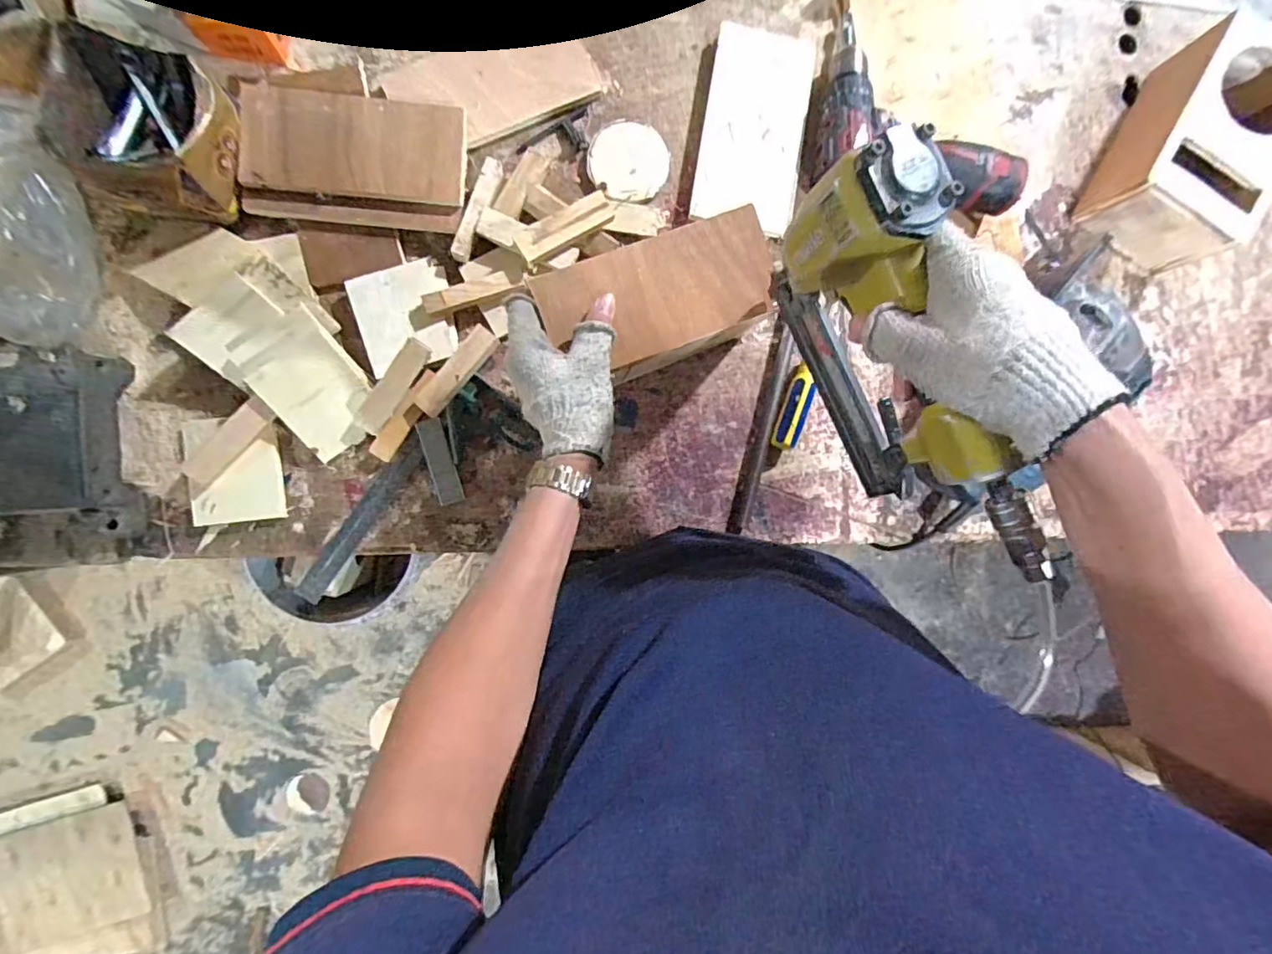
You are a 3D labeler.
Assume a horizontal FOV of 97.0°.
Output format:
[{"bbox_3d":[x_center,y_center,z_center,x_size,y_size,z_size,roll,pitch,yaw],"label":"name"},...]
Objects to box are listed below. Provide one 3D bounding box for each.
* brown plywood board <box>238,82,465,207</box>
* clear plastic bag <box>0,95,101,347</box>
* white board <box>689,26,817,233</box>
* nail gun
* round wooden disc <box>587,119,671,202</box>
[{"bbox_3d":[-0.262,-0.308,0.525,0.192,0.011,0.091,1,94,-9],"label":"brown plywood board"},{"bbox_3d":[-0.517,-0.211,0.463,0.108,0.082,0.197,-6,109,-5],"label":"clear plastic bag"},{"bbox_3d":[0.123,-0.360,0.579,0.101,0.025,0.211,9,90,-5],"label":"white board"},{"bbox_3d":[0.184,-0.067,0.379,0.060,0.140,0.260,-27,92,-4],"label":"nail gun"},{"bbox_3d":[-0.006,-0.321,0.571,0.080,0.009,0.075,0,90,-5],"label":"round wooden disc"}]

